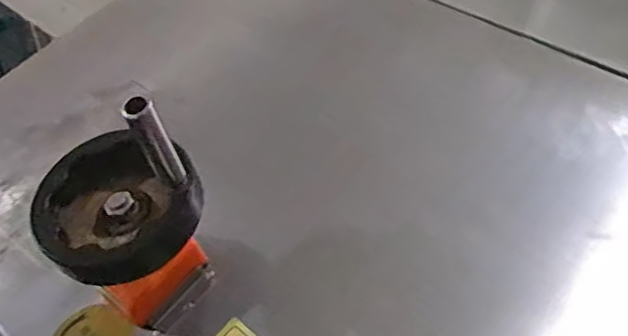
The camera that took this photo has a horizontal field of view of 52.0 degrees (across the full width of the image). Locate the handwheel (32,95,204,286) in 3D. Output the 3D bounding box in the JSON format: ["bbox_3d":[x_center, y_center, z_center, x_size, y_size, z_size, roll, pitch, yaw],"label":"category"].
[{"bbox_3d":[-0.122,0.003,0.362,0.095,0.091,0.087,-6,53,7],"label":"handwheel"}]

